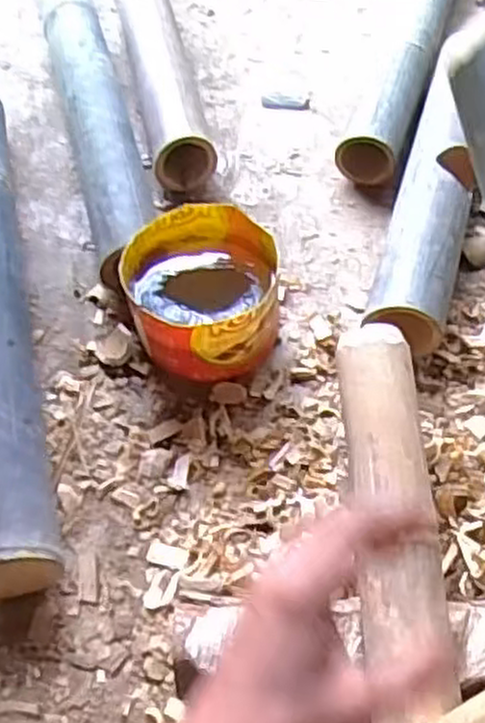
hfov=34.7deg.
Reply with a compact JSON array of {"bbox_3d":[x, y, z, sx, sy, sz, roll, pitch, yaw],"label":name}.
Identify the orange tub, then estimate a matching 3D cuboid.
[{"bbox_3d":[-0.037,-0.062,0.761,0.138,0.097,0.149,0,55,0],"label":"orange tub"}]

